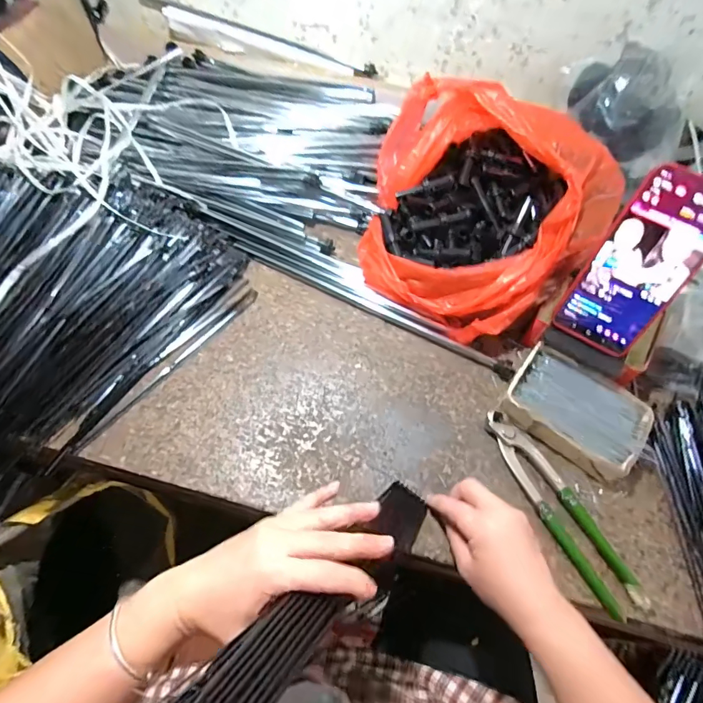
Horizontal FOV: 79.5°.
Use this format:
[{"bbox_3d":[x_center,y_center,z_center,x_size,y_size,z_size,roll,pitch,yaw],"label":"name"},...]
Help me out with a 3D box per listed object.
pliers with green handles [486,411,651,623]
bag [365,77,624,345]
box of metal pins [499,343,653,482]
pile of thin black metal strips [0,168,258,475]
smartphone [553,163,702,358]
[{"bbox_3d":[0.194,0.141,0.396,0.044,0.021,0.194,-23,62,-15],"label":"pliers with green handles"},{"bbox_3d":[0.137,-0.165,0.493,0.249,0.160,0.260,-36,66,-21],"label":"bag"},{"bbox_3d":[0.225,0.063,0.429,0.128,0.043,0.085,31,62,16],"label":"box of metal pins"},{"bbox_3d":[-0.332,-0.053,0.446,0.306,0.097,0.399,34,63,18],"label":"pile of thin black metal strips"},{"bbox_3d":[0.265,-0.077,0.387,0.081,0.164,0.012,30,32,15],"label":"smartphone"}]

